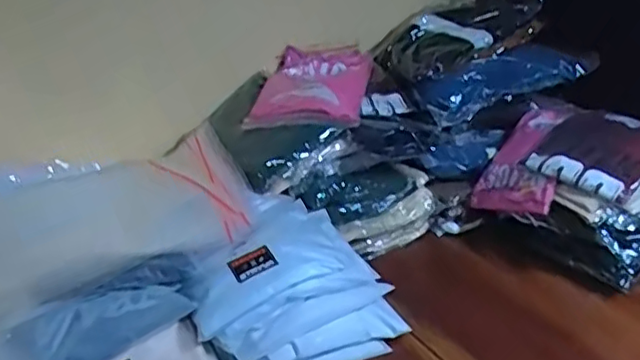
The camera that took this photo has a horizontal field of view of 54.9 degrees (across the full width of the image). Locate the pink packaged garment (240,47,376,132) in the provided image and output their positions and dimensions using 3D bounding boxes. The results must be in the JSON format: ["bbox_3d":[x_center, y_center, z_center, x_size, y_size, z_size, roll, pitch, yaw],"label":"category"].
[{"bbox_3d":[-0.011,-0.174,1.117,0.184,0.073,0.279,2,23,9],"label":"pink packaged garment"}]

